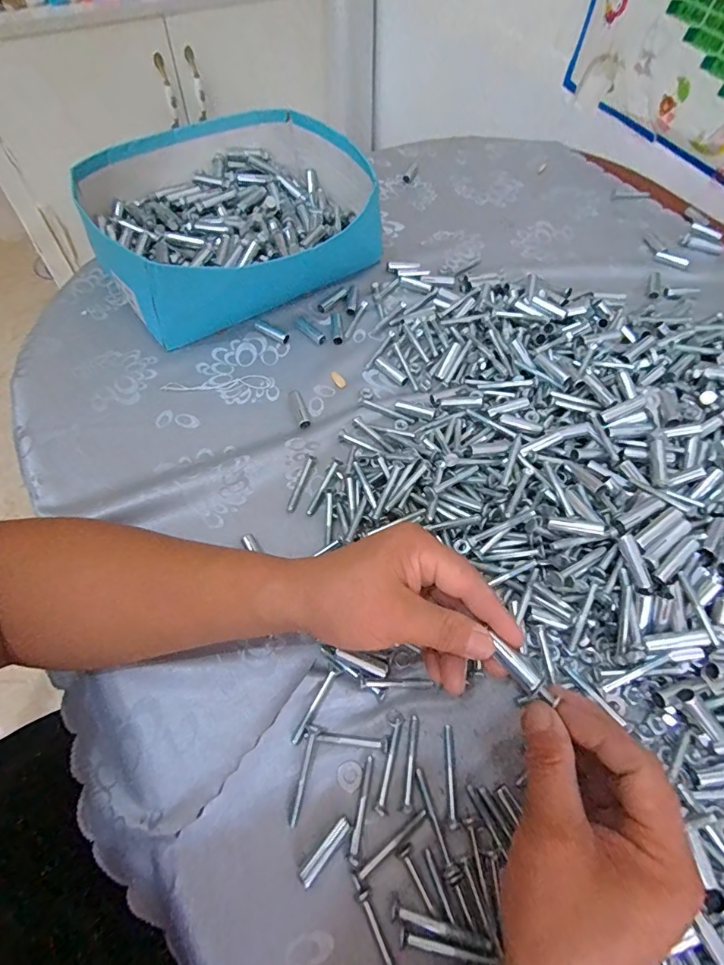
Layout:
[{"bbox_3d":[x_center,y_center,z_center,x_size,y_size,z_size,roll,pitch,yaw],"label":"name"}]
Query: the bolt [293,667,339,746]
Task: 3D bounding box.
[{"bbox_3d":[-0.031,0.152,0.318,0.006,0.004,0.053,26,62,14],"label":"bolt"}]

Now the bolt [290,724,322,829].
[{"bbox_3d":[-0.037,0.187,0.298,0.008,0.010,0.056,10,60,5],"label":"bolt"}]

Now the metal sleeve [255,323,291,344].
[{"bbox_3d":[-0.094,-0.159,0.492,0.038,0.009,0.012,26,62,14],"label":"metal sleeve"}]

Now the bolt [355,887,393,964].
[{"bbox_3d":[0.011,0.260,0.260,0.009,0.008,0.056,-21,62,-13],"label":"bolt"}]

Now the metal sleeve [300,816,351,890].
[{"bbox_3d":[-0.022,0.222,0.281,0.009,0.008,0.040,37,65,19],"label":"metal sleeve"}]

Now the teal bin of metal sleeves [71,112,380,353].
[{"bbox_3d":[-0.136,-0.293,0.521,0.286,0.094,0.245,-30,64,-17],"label":"teal bin of metal sleeves"}]

